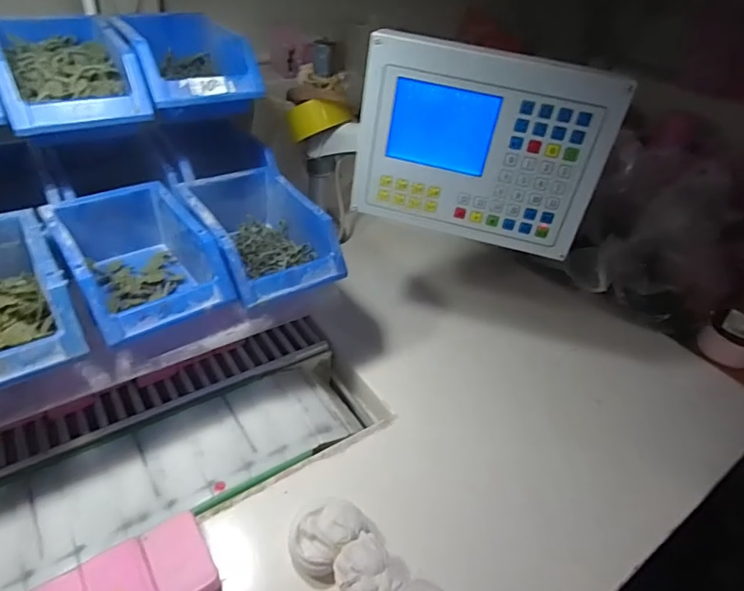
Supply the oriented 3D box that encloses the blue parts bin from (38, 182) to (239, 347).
[{"bbox_3d":[-0.235,-0.036,0.495,0.119,0.079,0.176,-24,48,-33],"label":"blue parts bin"}]

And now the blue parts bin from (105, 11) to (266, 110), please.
[{"bbox_3d":[-0.220,-0.271,0.570,0.123,0.071,0.170,-21,46,-31],"label":"blue parts bin"}]

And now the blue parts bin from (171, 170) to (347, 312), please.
[{"bbox_3d":[-0.125,-0.066,0.547,0.121,0.070,0.176,-21,46,-30],"label":"blue parts bin"}]

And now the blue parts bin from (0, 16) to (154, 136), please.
[{"bbox_3d":[-0.327,-0.240,0.524,0.123,0.076,0.181,-19,45,-29],"label":"blue parts bin"}]

